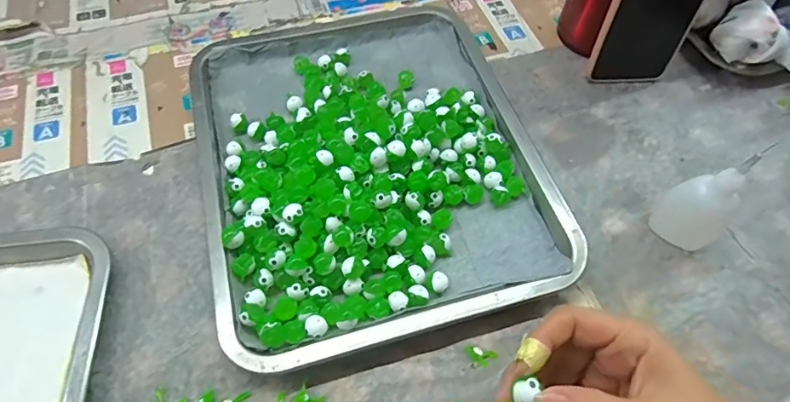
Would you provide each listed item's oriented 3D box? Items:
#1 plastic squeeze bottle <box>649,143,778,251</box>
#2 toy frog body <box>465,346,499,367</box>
[{"bbox_3d":[0.232,-0.006,0.345,0.046,0.101,0.045,-32,65,-19],"label":"plastic squeeze bottle"},{"bbox_3d":[0.058,0.101,0.323,0.015,0.008,0.018,-37,67,-21],"label":"toy frog body"}]

